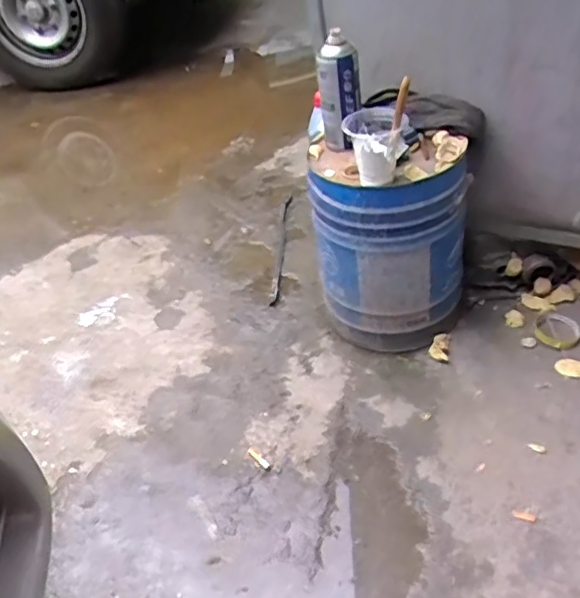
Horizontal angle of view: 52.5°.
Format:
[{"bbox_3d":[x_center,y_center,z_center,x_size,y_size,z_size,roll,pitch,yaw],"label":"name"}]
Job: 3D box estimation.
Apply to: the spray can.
[{"bbox_3d":[0.082,-0.338,0.970,0.068,0.174,0.077,-4,39,5],"label":"spray can"}]

